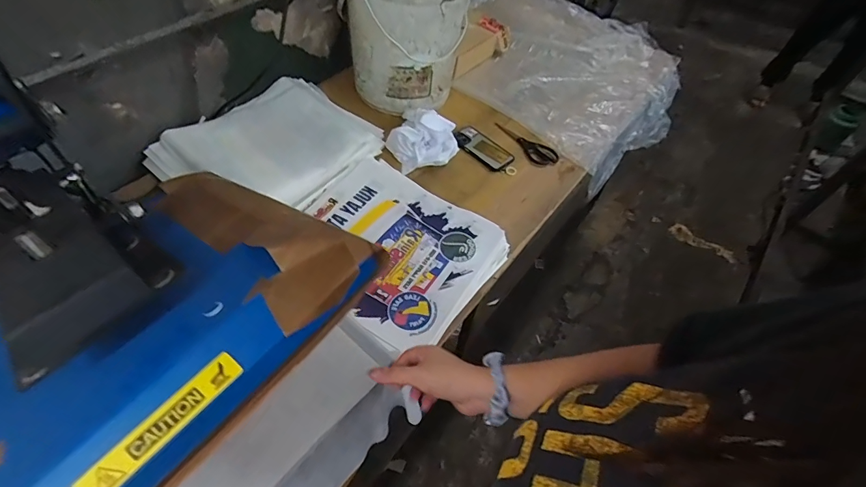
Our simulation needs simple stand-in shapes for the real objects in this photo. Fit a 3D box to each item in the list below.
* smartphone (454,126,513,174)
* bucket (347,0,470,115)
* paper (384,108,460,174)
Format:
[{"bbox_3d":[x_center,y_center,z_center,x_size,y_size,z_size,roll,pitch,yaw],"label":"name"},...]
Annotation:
[{"bbox_3d":[0.125,-0.237,1.035,0.078,0.015,0.158,-34,64,-27],"label":"smartphone"},{"bbox_3d":[-0.058,-0.526,0.986,0.259,0.354,0.259,3,53,-4],"label":"bucket"},{"bbox_3d":[-0.024,-0.259,0.985,0.168,0.052,0.177,5,53,-2],"label":"paper"}]

